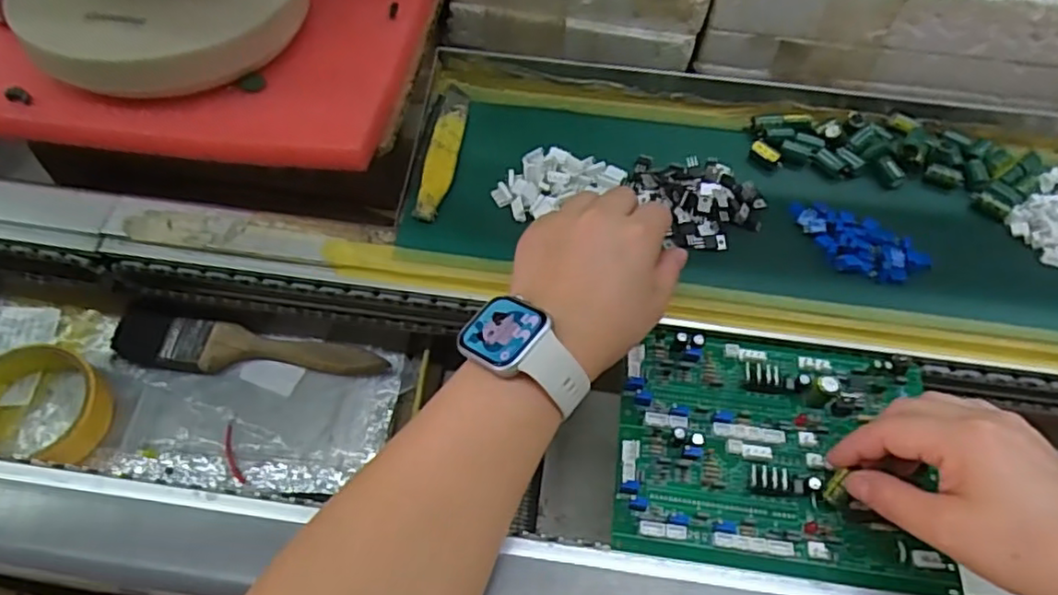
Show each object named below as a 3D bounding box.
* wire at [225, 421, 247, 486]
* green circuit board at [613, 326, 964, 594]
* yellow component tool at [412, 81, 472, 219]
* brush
[{"bbox_3d":[-0.202,0.106,0.439,0.011,0.004,0.044,-14,77,-10],"label":"wire"},{"bbox_3d":[0.137,0.081,0.360,0.169,0.016,0.132,8,59,3],"label":"green circuit board"},{"bbox_3d":[-0.061,-0.108,0.461,0.021,0.010,0.133,6,59,2],"label":"yellow component tool"},{"bbox_3d":[-0.202,0.036,0.463,0.199,0.020,0.036,6,59,1],"label":"brush"}]

